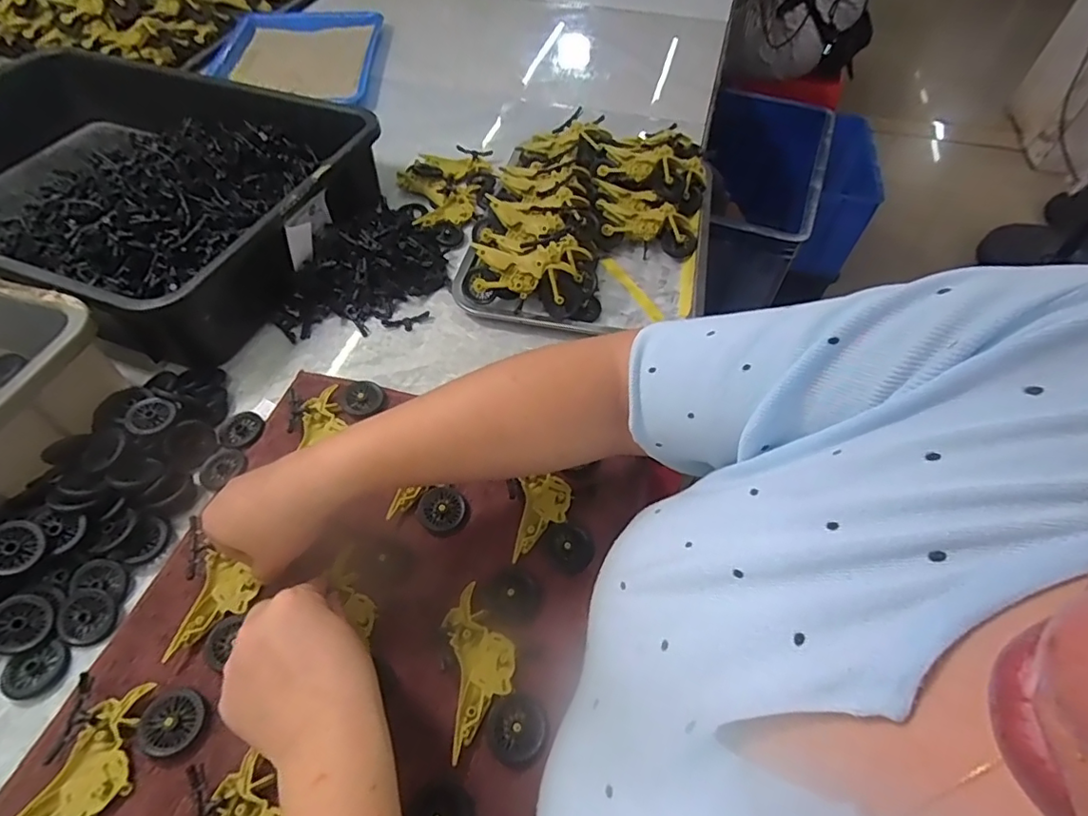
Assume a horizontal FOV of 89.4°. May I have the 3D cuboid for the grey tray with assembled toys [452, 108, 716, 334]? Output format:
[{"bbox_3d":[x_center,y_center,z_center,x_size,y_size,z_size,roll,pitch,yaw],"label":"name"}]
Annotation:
[{"bbox_3d":[0.059,-0.225,0.637,0.262,0.063,0.342,10,54,7],"label":"grey tray with assembled toys"}]

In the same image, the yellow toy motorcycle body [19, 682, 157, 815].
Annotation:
[{"bbox_3d":[-0.274,0.223,0.331,0.046,0.012,0.101,20,56,13],"label":"yellow toy motorcycle body"}]

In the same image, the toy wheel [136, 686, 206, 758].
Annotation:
[{"bbox_3d":[-0.236,0.197,0.347,0.039,0.006,0.036,0,54,0],"label":"toy wheel"}]

